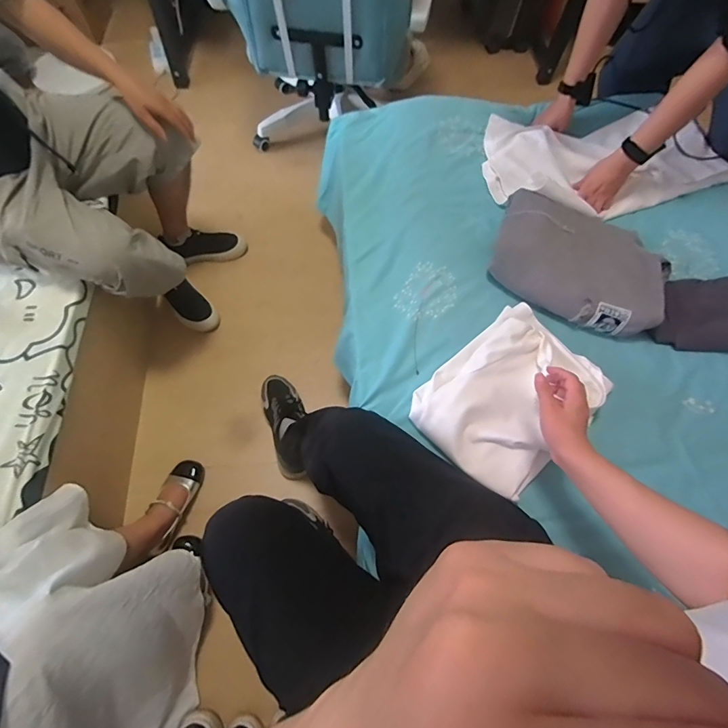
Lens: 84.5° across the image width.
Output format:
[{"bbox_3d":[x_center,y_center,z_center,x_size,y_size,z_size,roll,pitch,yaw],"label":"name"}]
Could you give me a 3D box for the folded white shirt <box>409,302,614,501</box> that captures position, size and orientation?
[{"bbox_3d":[0.276,0.055,0.749,0.340,0.042,0.245,-40,71,-18],"label":"folded white shirt"}]

